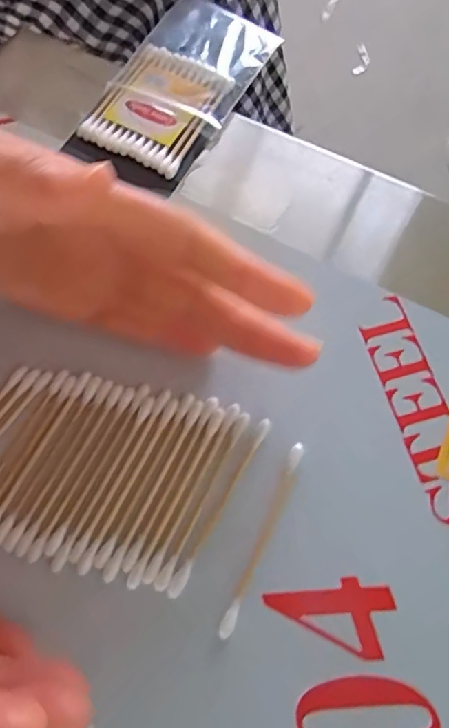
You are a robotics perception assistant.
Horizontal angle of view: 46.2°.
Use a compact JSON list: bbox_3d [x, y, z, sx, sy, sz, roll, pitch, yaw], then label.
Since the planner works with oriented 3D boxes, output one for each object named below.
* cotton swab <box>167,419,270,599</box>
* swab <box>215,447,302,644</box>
[{"bbox_3d":[-0.001,0.051,0.194,0.005,0.004,0.072,27,71,12],"label":"cotton swab"},{"bbox_3d":[0.014,0.062,0.190,0.005,0.004,0.071,22,70,10],"label":"swab"}]

